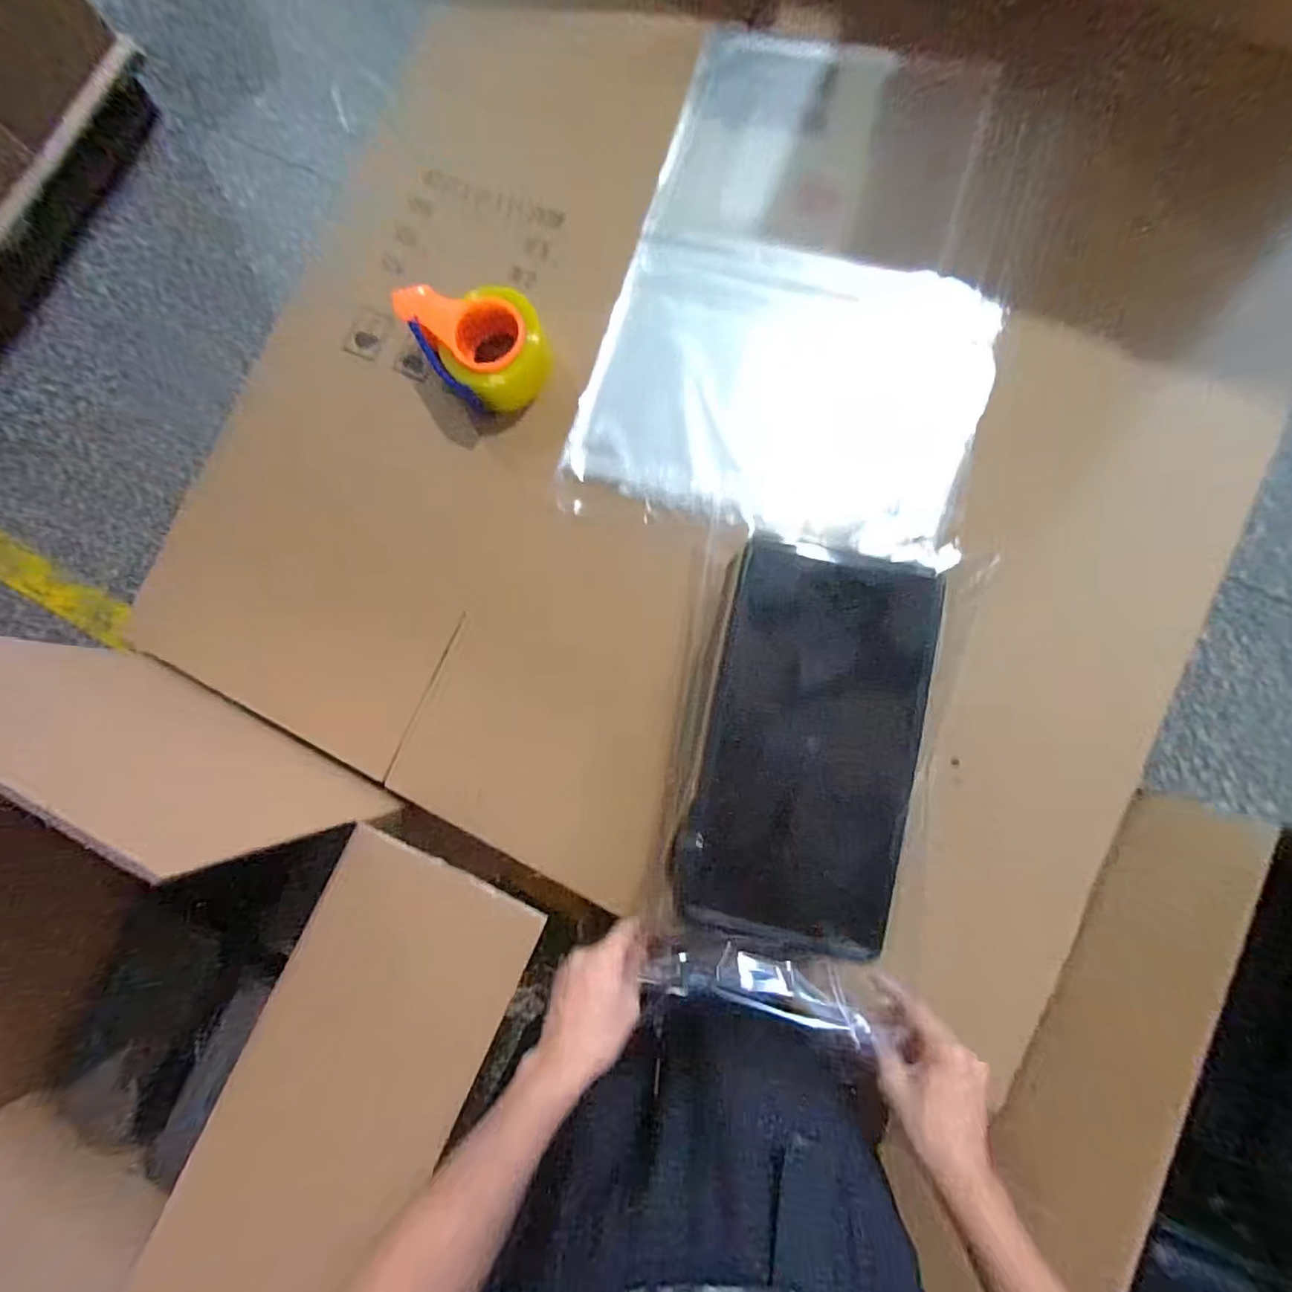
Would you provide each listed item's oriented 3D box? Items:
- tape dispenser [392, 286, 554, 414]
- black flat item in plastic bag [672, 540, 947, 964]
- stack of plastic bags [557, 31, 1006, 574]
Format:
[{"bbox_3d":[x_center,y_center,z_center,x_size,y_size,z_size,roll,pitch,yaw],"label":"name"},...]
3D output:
[{"bbox_3d":[-0.181,-0.335,0.623,0.118,0.062,0.167,-40,82,-1],"label":"tape dispenser"},{"bbox_3d":[0.124,0.076,0.442,0.160,0.023,0.295,12,85,6],"label":"black flat item in plastic bag"},{"bbox_3d":[0.168,-0.380,0.609,0.392,0.034,0.555,13,85,6],"label":"stack of plastic bags"}]

